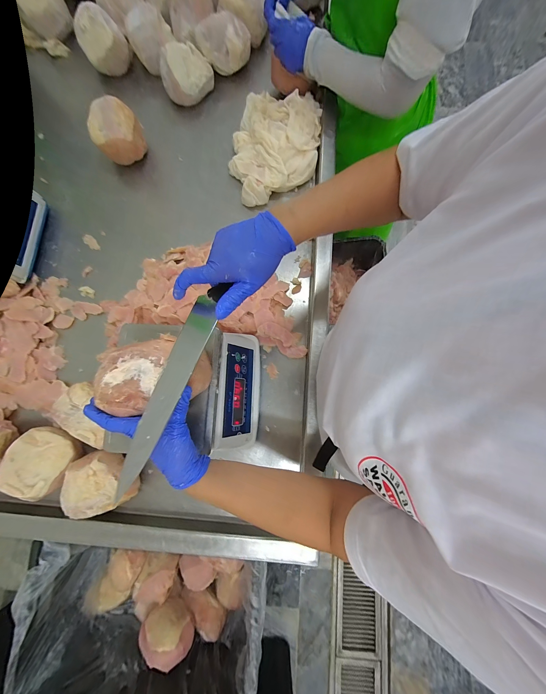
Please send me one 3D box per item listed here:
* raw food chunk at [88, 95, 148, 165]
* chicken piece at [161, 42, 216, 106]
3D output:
[{"bbox_3d":[-0.391,-0.537,0.629,0.115,0.086,0.133,-34,81,-6],"label":"raw food chunk"},{"bbox_3d":[-0.230,-0.729,0.664,0.132,0.086,0.105,-17,79,-3],"label":"chicken piece"}]

